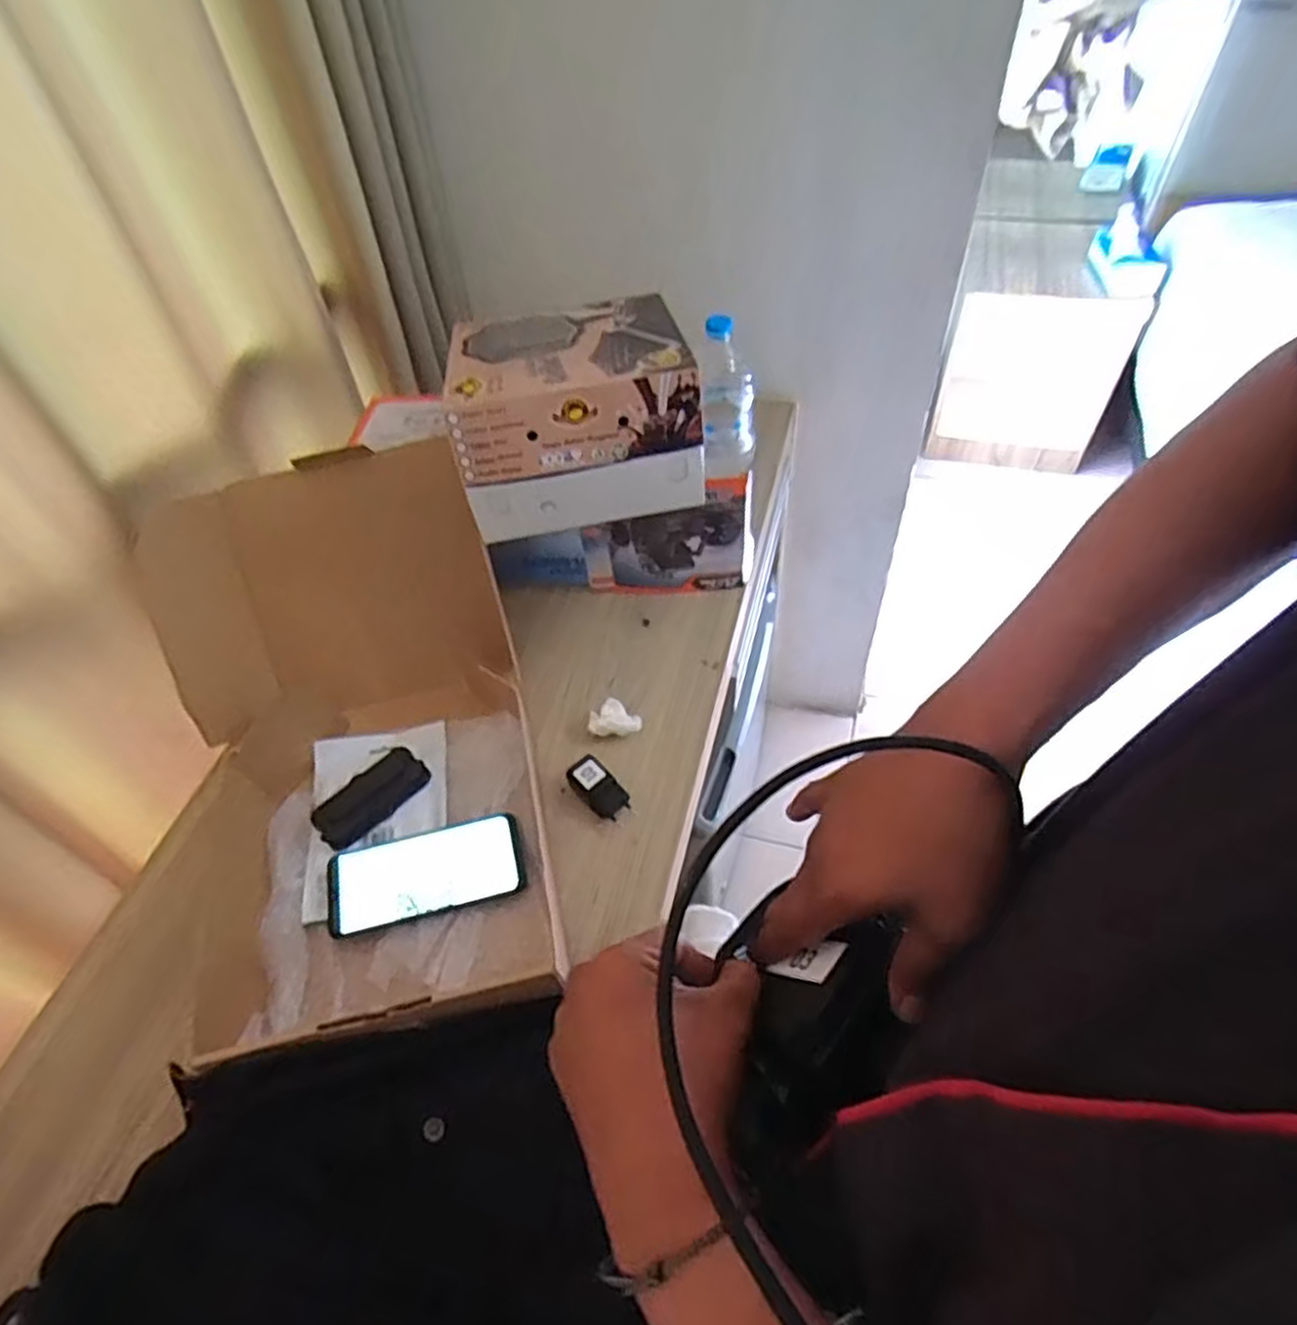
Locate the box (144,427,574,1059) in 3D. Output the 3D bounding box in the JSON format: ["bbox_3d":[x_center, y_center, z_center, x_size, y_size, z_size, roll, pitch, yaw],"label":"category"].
[{"bbox_3d":[-0.285,0.059,0.699,0.324,0.200,0.514,-14,52,-5],"label":"box"}]

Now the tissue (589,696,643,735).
[{"bbox_3d":[-0.034,0.060,0.777,0.053,0.028,0.041,-8,52,0],"label":"tissue"}]

